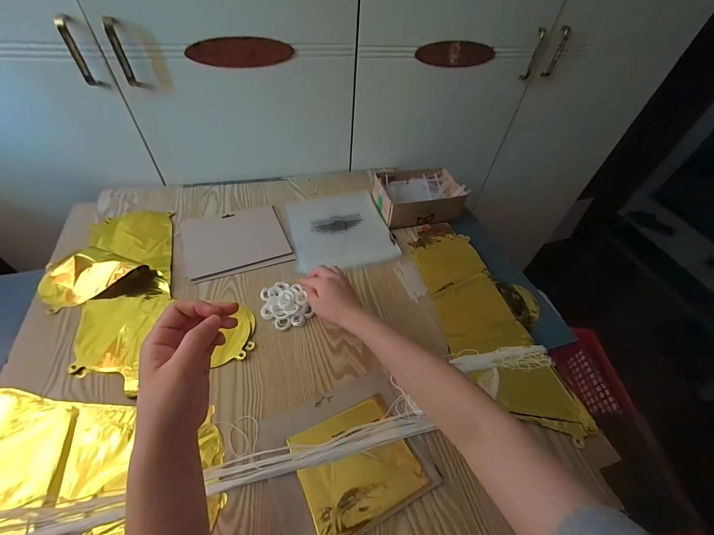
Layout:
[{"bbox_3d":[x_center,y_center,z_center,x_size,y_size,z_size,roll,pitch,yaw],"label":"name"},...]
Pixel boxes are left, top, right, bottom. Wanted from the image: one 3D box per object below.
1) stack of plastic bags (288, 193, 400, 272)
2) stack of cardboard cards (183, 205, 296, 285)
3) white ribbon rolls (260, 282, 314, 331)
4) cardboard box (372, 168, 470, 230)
[{"bbox_3d":[-0.040,-0.089,0.676,0.207,0.010,0.226,-11,51,-15],"label":"stack of plastic bags"},{"bbox_3d":[-0.245,-0.057,0.624,0.191,0.010,0.173,-16,53,-18],"label":"stack of cardboard cards"},{"bbox_3d":[-0.125,0.060,0.532,0.077,0.021,0.093,-14,52,-17],"label":"white ribbon rolls"},{"bbox_3d":[0.140,-0.164,0.713,0.201,0.064,0.141,-7,50,-12],"label":"cardboard box"}]

